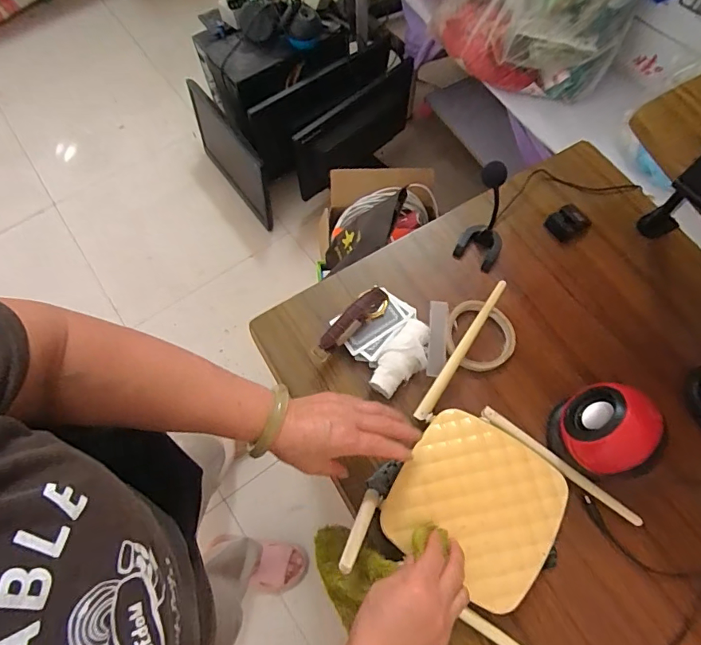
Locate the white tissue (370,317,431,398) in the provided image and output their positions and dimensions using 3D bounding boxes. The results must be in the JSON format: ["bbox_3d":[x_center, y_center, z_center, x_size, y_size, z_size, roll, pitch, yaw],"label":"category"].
[{"bbox_3d":[0.066,0.045,0.571,0.049,0.030,0.102,35,73,15],"label":"white tissue"}]

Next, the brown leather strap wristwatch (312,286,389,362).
[{"bbox_3d":[0.003,0.001,0.577,0.027,0.032,0.123,40,74,17],"label":"brown leather strap wristwatch"}]

